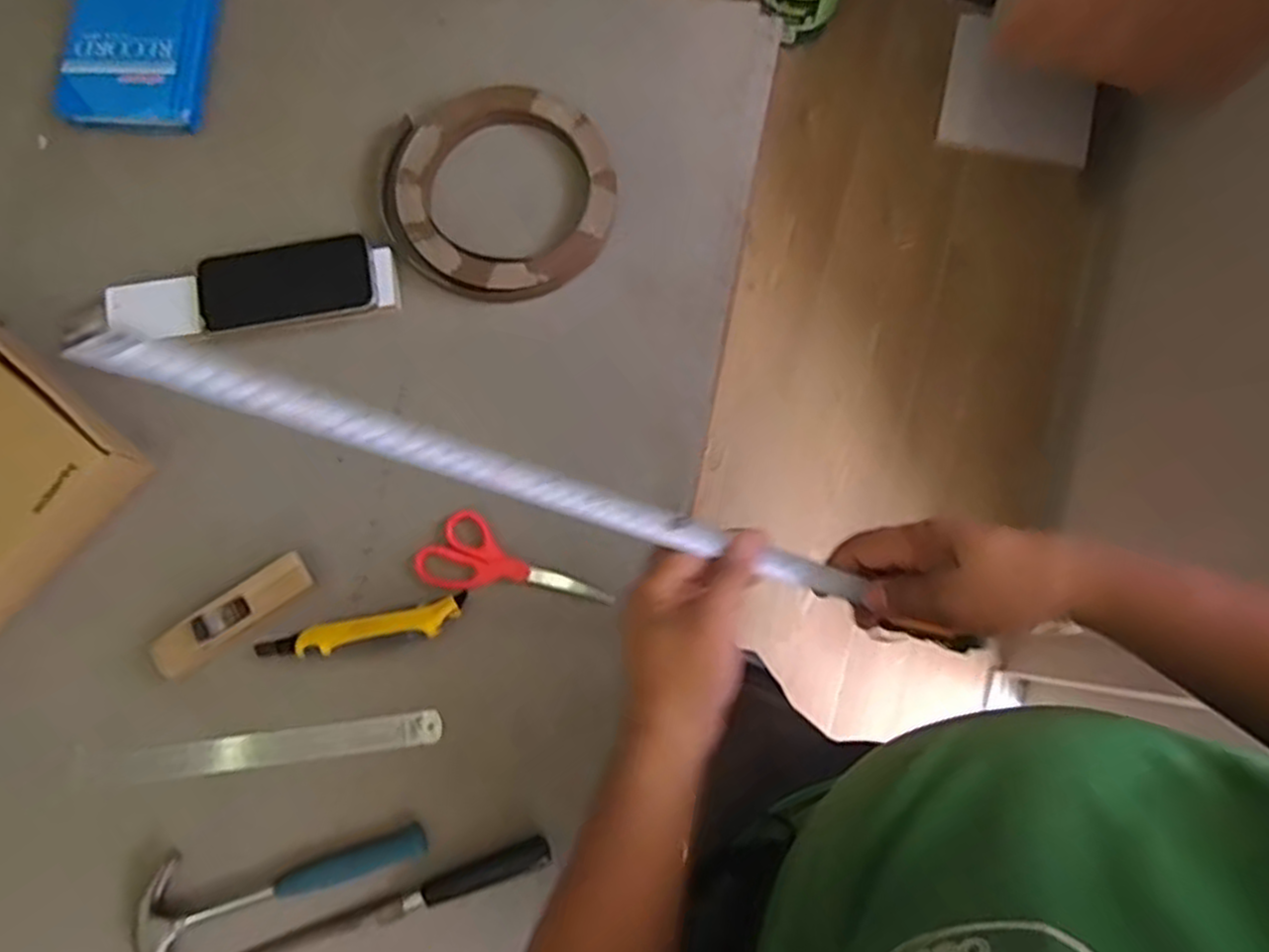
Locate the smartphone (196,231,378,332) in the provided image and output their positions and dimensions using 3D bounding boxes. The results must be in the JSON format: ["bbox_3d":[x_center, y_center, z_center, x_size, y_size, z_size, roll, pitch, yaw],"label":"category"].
[{"bbox_3d":[-0.336,-0.186,0.745,0.165,0.008,0.089,-10,71,-2],"label":"smartphone"}]

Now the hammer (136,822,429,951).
[{"bbox_3d":[-0.314,0.343,0.670,0.253,0.023,0.094,-27,80,-4],"label":"hammer"}]

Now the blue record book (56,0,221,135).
[{"bbox_3d":[-0.511,-0.468,0.800,0.145,0.032,0.218,3,83,-1],"label":"blue record book"}]

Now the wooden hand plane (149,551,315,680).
[{"bbox_3d":[-0.362,0.124,0.698,0.145,0.025,0.038,-36,80,-5],"label":"wooden hand plane"}]

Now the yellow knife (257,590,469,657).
[{"bbox_3d":[-0.247,0.143,0.695,0.187,0.030,0.031,-14,79,-1],"label":"yellow knife"}]

